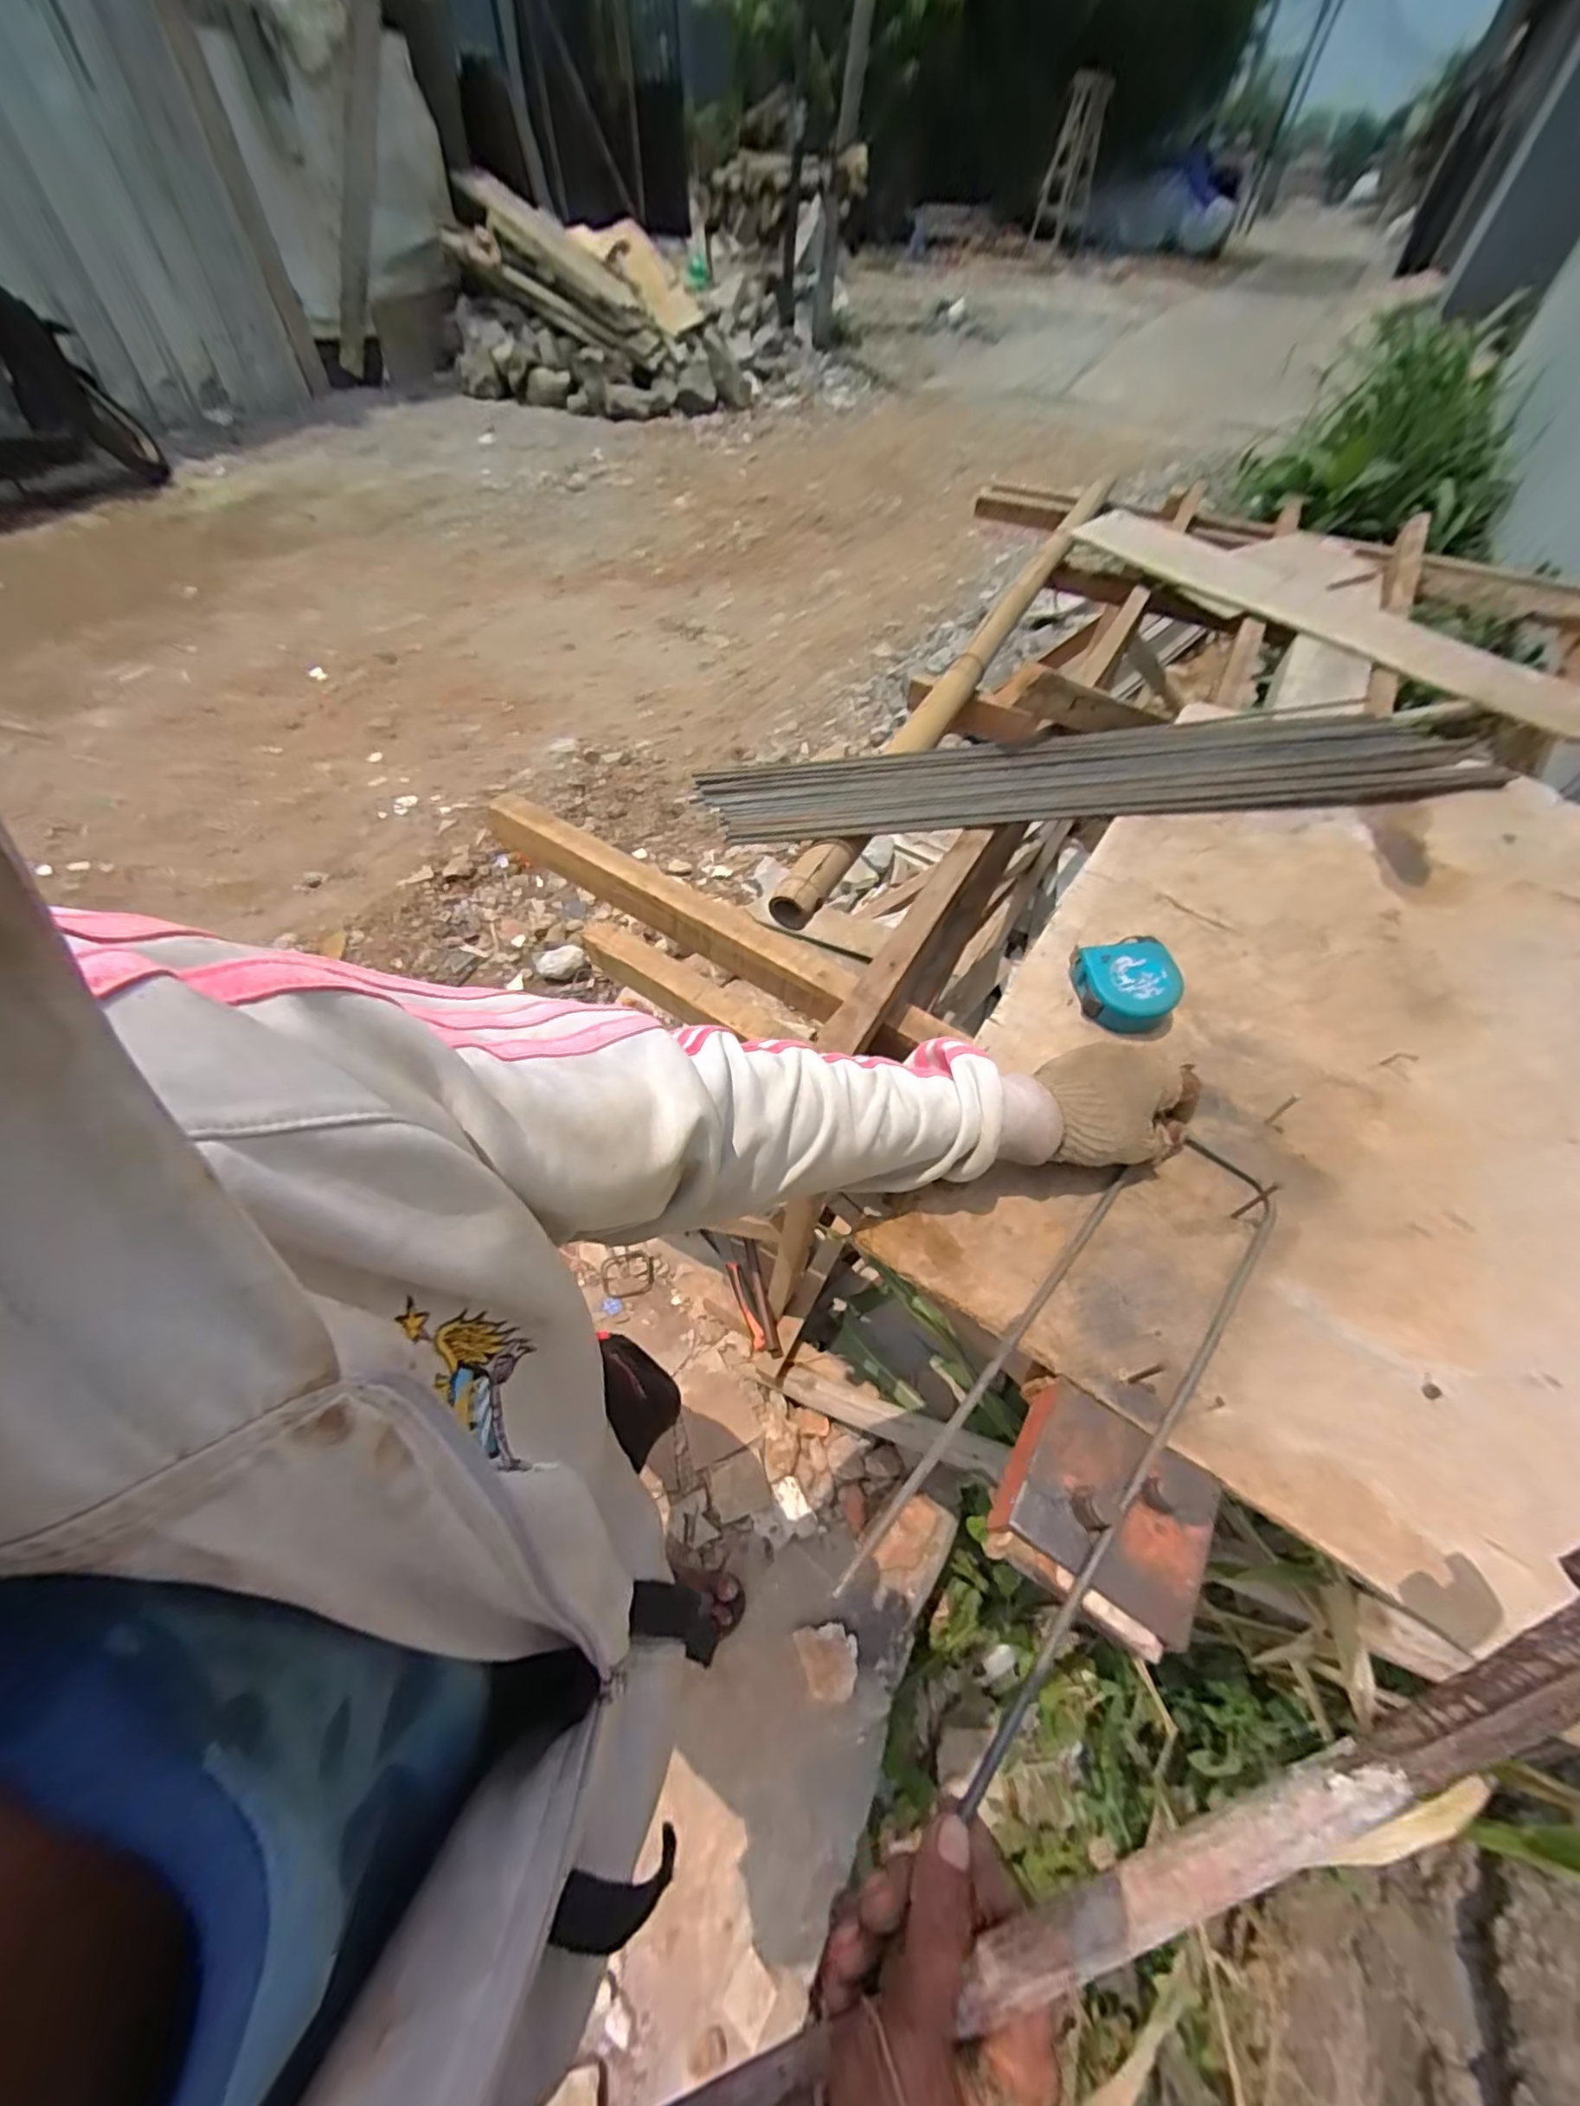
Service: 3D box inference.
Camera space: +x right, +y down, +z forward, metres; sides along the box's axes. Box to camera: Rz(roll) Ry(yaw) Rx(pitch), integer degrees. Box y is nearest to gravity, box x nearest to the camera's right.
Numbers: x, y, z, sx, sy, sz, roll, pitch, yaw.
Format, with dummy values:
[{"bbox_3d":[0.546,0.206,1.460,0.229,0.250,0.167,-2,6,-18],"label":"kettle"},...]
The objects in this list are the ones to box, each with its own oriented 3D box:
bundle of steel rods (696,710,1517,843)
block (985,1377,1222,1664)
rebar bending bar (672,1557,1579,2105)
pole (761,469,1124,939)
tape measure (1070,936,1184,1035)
[{"bbox_3d":[0.413,-0.367,0.862,1.017,0.012,0.204,-8,54,-8],"label":"bundle of steel rods"},{"bbox_3d":[0.179,0.261,0.385,0.107,0.052,0.101,30,58,18],"label":"block"},{"bbox_3d":[0.110,0.332,0.257,0.555,0.027,0.023,-34,58,4],"label":"rebar bending bar"},{"bbox_3d":[0.354,-0.731,1.173,0.066,0.072,1.636,23,56,14],"label":"pole"},{"bbox_3d":[0.298,-0.061,0.596,0.076,0.044,0.079,0,54,-2],"label":"tape measure"}]

